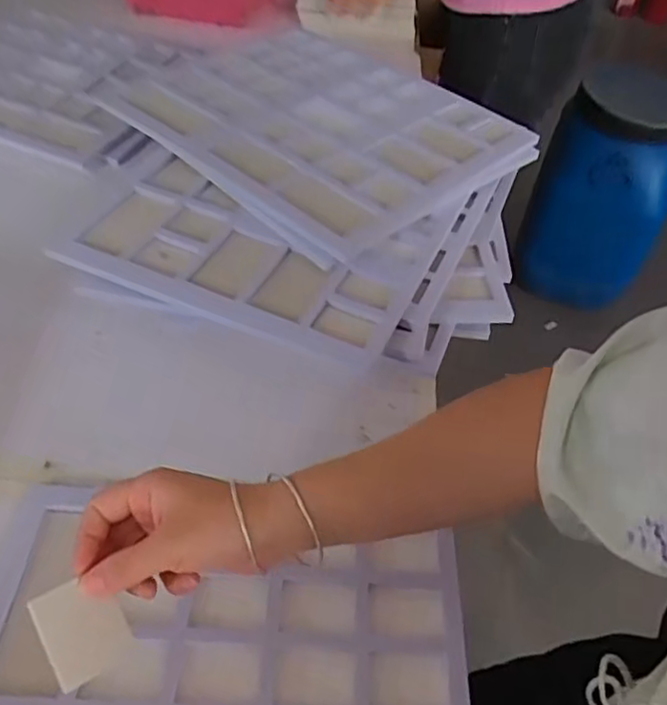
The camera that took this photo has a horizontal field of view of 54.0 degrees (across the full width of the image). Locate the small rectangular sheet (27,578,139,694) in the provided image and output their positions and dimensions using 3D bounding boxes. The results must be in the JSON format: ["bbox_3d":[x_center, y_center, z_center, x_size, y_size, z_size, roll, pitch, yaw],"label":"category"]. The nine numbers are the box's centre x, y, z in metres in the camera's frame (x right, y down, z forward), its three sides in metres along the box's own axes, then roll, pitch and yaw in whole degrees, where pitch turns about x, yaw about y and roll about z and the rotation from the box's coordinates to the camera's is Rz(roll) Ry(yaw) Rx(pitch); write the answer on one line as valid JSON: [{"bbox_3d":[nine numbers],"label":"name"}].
[{"bbox_3d":[-0.141,0.156,0.370,0.043,0.004,0.052,-21,82,-42],"label":"small rectangular sheet"}]

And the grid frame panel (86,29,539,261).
[{"bbox_3d":[-0.036,-0.289,0.804,0.453,0.047,0.331,36,54,24],"label":"grid frame panel"}]

